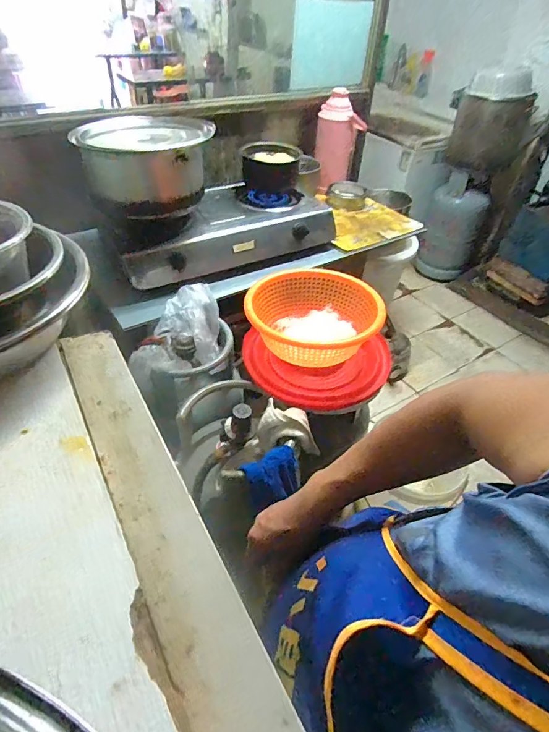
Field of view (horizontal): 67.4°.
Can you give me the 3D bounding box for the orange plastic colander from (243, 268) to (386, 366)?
[{"bbox_3d":[0.101,-0.113,1.025,0.307,0.129,0.275,18,46,15],"label":"orange plastic colander"}]

